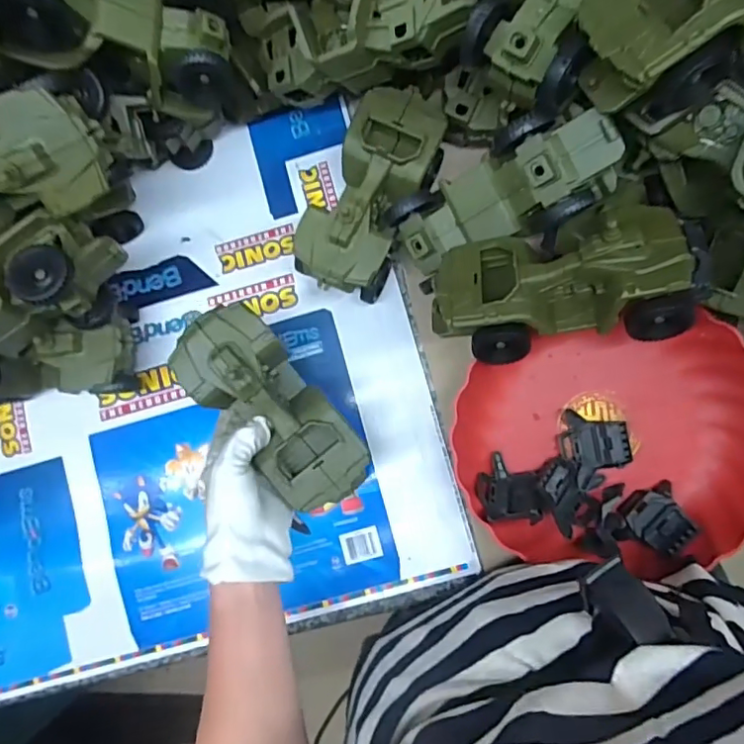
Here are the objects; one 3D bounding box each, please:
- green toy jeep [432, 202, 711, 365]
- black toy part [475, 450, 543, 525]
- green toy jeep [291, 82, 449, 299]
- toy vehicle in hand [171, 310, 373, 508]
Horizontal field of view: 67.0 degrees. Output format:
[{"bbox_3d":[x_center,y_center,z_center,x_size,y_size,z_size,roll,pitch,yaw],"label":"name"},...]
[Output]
[{"bbox_3d":[0.138,-0.064,0.409,0.185,0.060,0.095,-7,84,20],"label":"green toy jeep"},{"bbox_3d":[0.118,0.101,0.486,0.053,0.032,0.055,0,85,4],"label":"black toy part"},{"bbox_3d":[0.000,-0.154,0.503,0.080,0.083,0.176,26,87,6],"label":"green toy jeep"},{"bbox_3d":[-0.080,0.028,0.455,0.076,0.066,0.174,-40,99,0],"label":"toy vehicle in hand"}]

